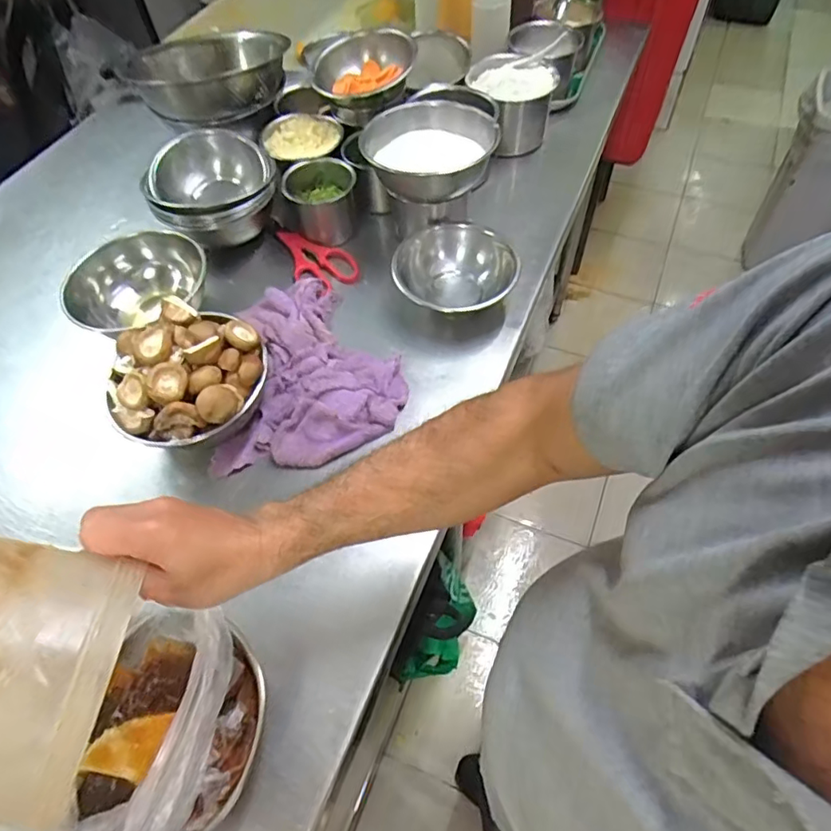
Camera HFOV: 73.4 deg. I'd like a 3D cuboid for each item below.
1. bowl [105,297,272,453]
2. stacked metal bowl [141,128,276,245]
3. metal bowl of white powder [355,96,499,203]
[{"bbox_3d":[-0.243,-0.042,0.594,0.163,0.098,0.166,32,64,22],"label":"bowl"},{"bbox_3d":[-0.268,-0.296,0.763,0.167,0.110,0.140,-20,57,-10],"label":"stacked metal bowl"},{"bbox_3d":[0.019,-0.340,0.718,0.168,0.055,0.169,5,57,7],"label":"metal bowl of white powder"}]

